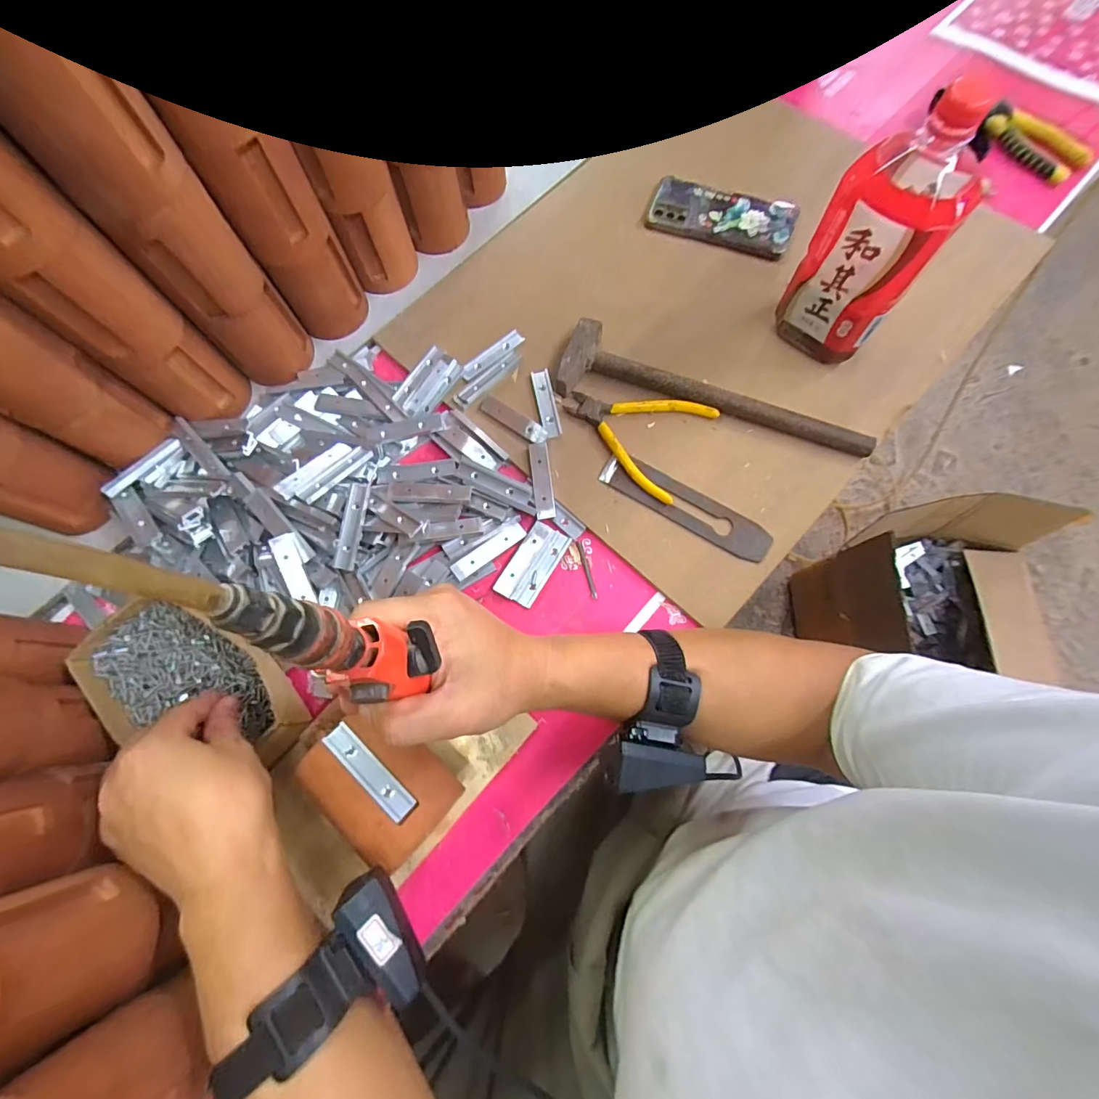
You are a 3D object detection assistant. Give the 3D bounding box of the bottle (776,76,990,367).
[{"bbox_3d":[0.283,-0.268,0.425,0.094,0.206,0.088,31,79,9],"label":"bottle"}]

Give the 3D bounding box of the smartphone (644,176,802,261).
[{"bbox_3d":[0.199,-0.389,0.564,0.163,0.012,0.077,20,77,7],"label":"smartphone"}]

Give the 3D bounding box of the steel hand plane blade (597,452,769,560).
[{"bbox_3d":[0.132,-0.043,0.474,0.173,0.005,0.039,32,83,12],"label":"steel hand plane blade"}]

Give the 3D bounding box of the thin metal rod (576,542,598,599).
[{"bbox_3d":[0.036,0.019,0.468,0.006,0.004,0.057,-15,76,-2],"label":"thin metal rod"}]

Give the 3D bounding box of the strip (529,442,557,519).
[{"bbox_3d":[-0.007,-0.069,0.485,0.019,0.010,0.076,-7,76,0],"label":"strip"}]

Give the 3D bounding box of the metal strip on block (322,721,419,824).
[{"bbox_3d":[-0.129,0.159,0.347,0.082,0.004,0.018,39,52,14],"label":"metal strip on block"}]

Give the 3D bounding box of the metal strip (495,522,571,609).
[{"bbox_3d":[-0.016,0.014,0.468,0.039,0.008,0.080,30,79,9],"label":"metal strip"}]

